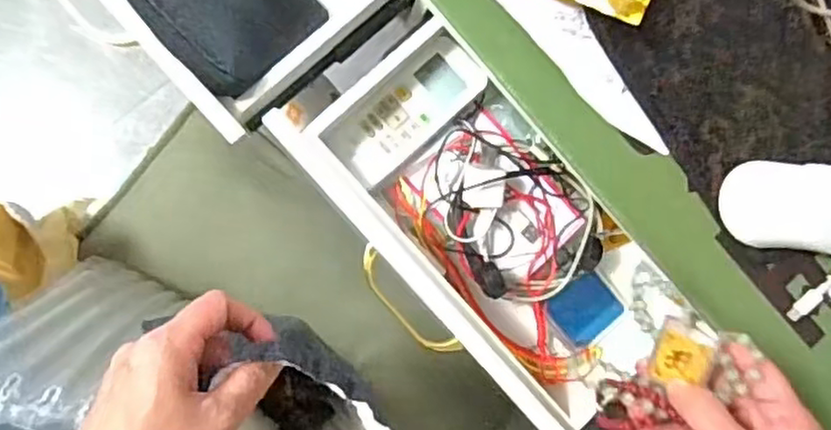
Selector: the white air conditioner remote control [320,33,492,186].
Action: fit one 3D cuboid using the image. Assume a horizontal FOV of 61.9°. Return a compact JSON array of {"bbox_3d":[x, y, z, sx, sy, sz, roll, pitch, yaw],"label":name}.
[{"bbox_3d":[-0.006,-0.080,0.535,0.124,0.023,0.056,-40,92,-8],"label":"white air conditioner remote control"}]

